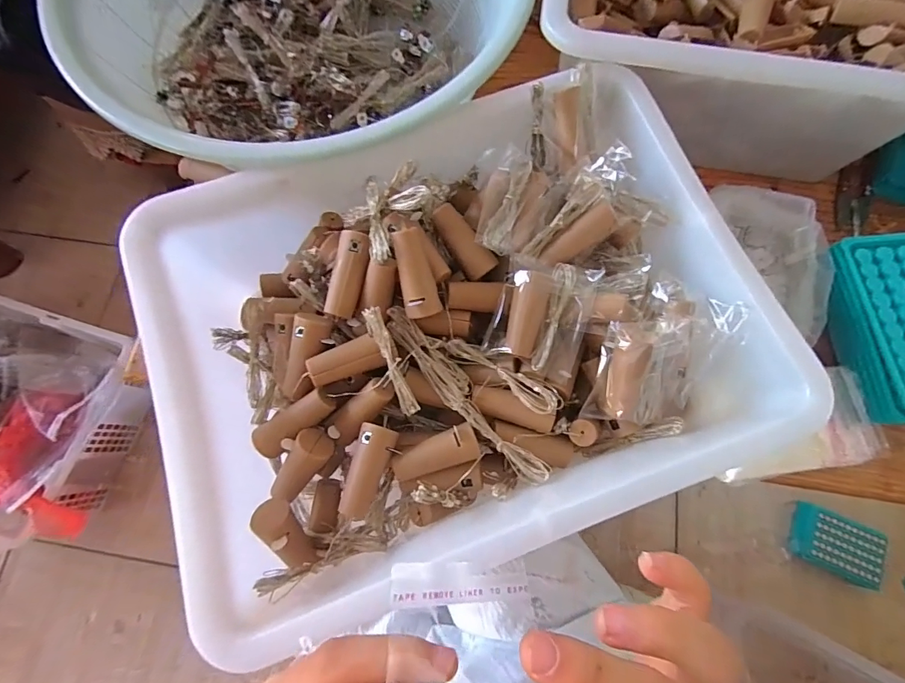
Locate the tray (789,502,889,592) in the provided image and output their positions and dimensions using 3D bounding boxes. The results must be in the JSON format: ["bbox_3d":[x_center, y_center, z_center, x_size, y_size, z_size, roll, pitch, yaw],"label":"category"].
[{"bbox_3d":[0.672,0.354,0.748,0.147,0.041,0.098,24,76,8],"label":"tray"}]

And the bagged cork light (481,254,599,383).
[{"bbox_3d":[0.053,-0.016,0.263,0.052,0.023,0.068,19,90,-1],"label":"bagged cork light"}]

